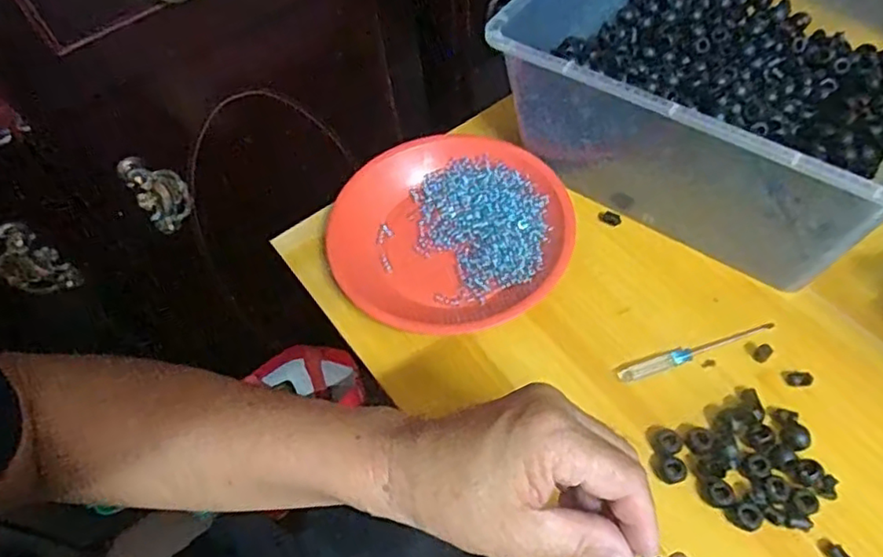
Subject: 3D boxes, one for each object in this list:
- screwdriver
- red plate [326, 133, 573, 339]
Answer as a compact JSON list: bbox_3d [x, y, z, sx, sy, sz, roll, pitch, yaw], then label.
[{"bbox_3d":[0.186,0.053,0.458,0.122,0.005,0.011,-17,58,-6],"label":"screwdriver"},{"bbox_3d":[0.005,-0.040,0.522,0.191,0.024,0.185,-2,58,3],"label":"red plate"}]

